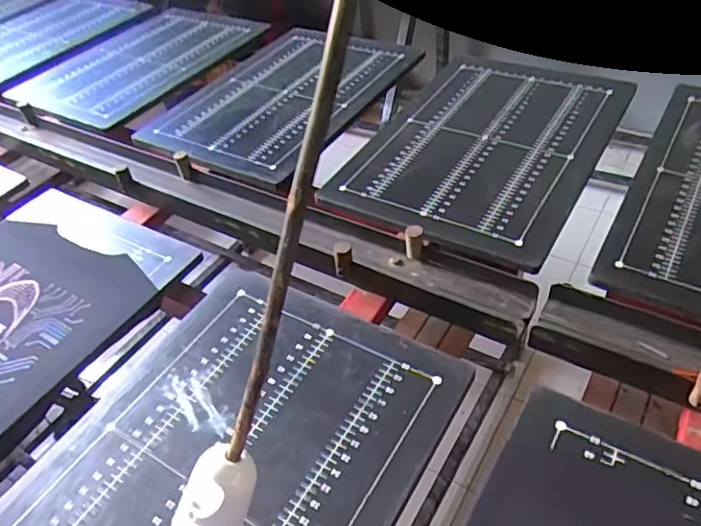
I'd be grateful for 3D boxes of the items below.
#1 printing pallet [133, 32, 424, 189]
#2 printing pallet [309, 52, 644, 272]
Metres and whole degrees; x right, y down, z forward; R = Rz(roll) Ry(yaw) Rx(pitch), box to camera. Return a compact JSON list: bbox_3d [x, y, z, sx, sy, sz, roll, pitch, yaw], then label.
[{"bbox_3d":[-0.154,-0.383,1.274,0.405,0.020,0.579,20,49,26],"label":"printing pallet"},{"bbox_3d":[0.257,-0.238,1.077,0.397,0.014,0.604,19,49,25],"label":"printing pallet"}]

